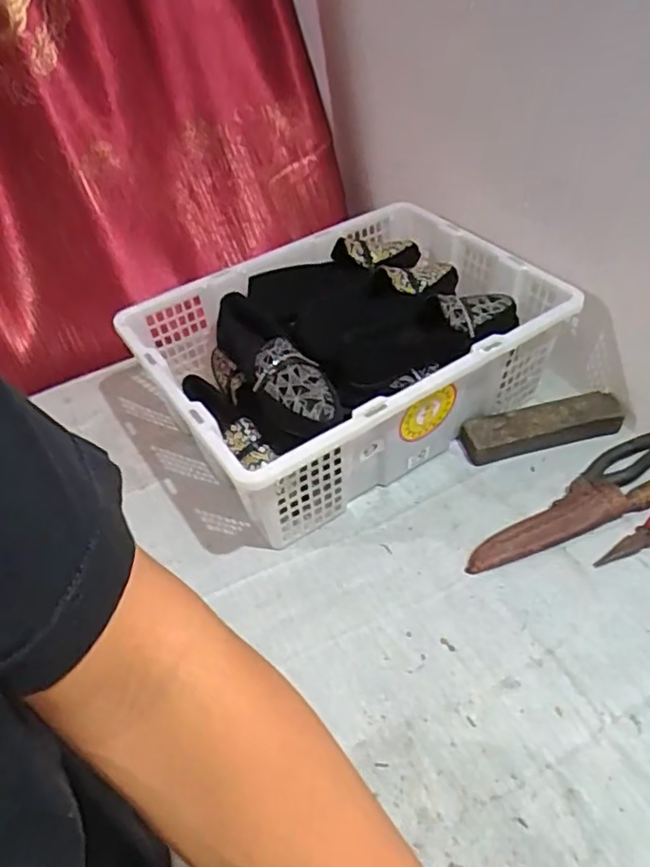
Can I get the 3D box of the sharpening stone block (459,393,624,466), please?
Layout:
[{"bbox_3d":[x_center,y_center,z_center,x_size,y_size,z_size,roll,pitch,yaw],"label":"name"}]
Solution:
[{"bbox_3d":[0.273,-0.005,0.808,0.197,0.047,0.051,-9,45,-3],"label":"sharpening stone block"}]

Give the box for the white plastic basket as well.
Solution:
[{"bbox_3d":[0.026,-0.092,0.827,0.459,0.185,0.350,-26,48,-19],"label":"white plastic basket"}]

